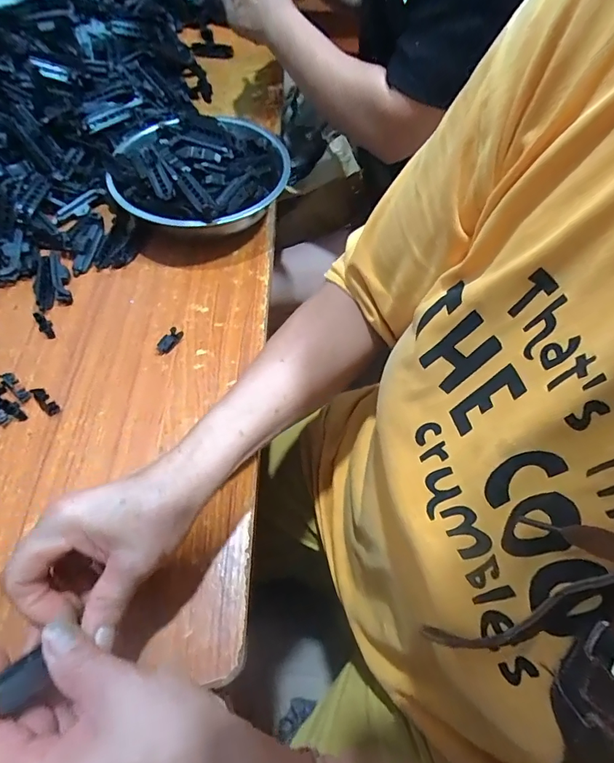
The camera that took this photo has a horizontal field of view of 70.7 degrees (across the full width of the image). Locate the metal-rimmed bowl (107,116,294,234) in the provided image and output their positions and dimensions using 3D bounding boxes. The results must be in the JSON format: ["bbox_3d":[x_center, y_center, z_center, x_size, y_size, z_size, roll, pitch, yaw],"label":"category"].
[{"bbox_3d":[-0.120,-0.238,0.510,0.196,0.079,0.200,0,59,-3],"label":"metal-rimmed bowl"}]

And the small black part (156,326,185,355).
[{"bbox_3d":[-0.139,-0.041,0.436,0.015,0.013,0.030,30,63,15],"label":"small black part"}]

